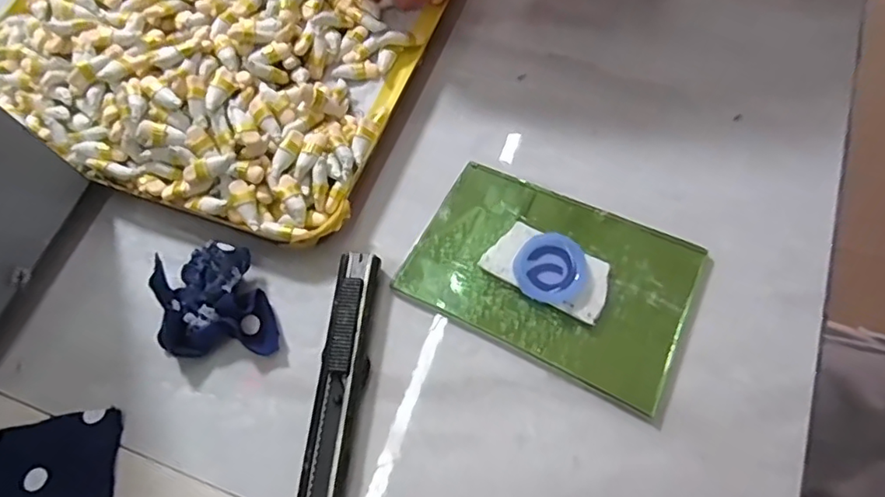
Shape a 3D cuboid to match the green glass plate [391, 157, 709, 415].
[{"bbox_3d":[0.042,0.009,0.220,0.102,0.009,0.066,25,70,12],"label":"green glass plate"}]

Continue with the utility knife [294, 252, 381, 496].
[{"bbox_3d":[-0.039,0.066,0.199,0.015,0.011,0.133,5,67,4],"label":"utility knife"}]

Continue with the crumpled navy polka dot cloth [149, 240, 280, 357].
[{"bbox_3d":[-0.087,0.022,0.217,0.038,0.016,0.044,-21,68,-7],"label":"crumpled navy polka dot cloth"}]

